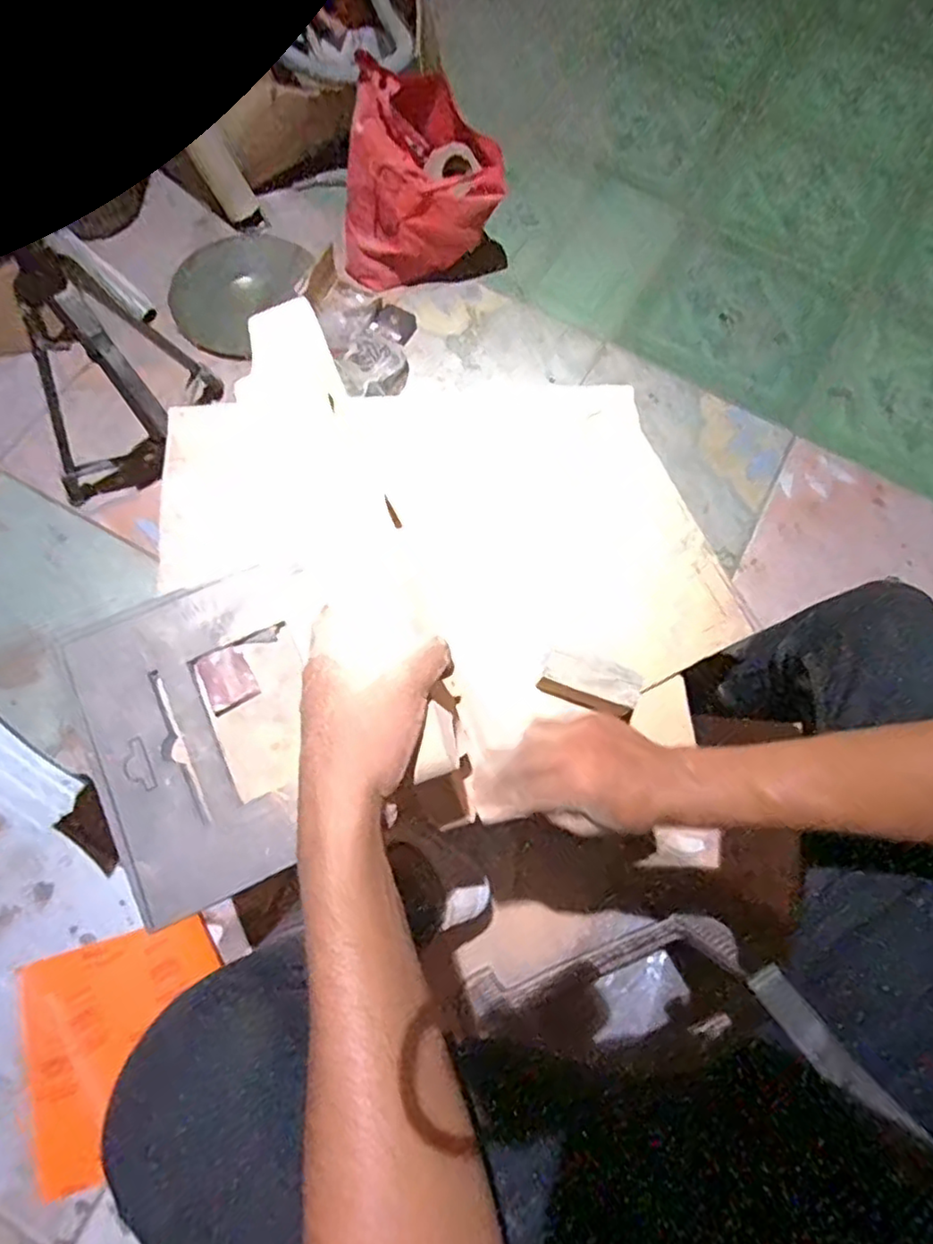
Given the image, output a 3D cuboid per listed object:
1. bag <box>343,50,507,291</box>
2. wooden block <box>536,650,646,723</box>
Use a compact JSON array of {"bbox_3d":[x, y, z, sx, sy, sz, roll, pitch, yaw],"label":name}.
[{"bbox_3d":[-0.086,-0.756,1.186,0.267,0.317,0.165,24,72,5],"label":"bag"},{"bbox_3d":[0.115,0.055,0.596,0.087,0.027,0.042,20,72,4],"label":"wooden block"}]

